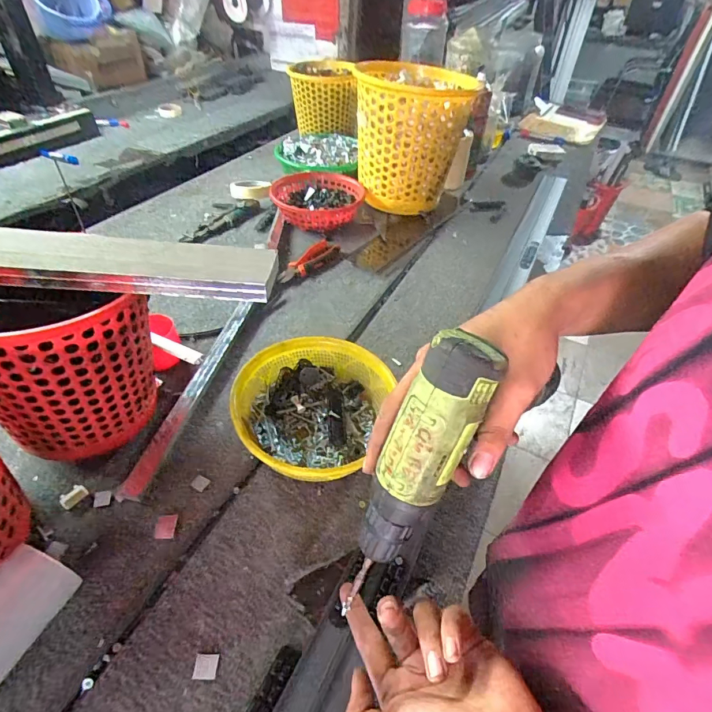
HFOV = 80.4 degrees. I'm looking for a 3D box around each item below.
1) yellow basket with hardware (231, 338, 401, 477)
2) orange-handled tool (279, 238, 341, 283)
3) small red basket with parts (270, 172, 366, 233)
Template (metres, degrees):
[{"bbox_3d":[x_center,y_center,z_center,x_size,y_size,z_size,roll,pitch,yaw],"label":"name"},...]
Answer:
[{"bbox_3d":[-0.055,0.066,0.507,0.176,0.070,0.194,17,46,11],"label":"yellow basket with hardware"},{"bbox_3d":[-0.085,-0.172,0.774,0.060,0.014,0.142,25,48,18],"label":"orange-handled tool"},{"bbox_3d":[-0.079,-0.322,0.886,0.196,0.058,0.168,-10,46,-13],"label":"small red basket with parts"}]

